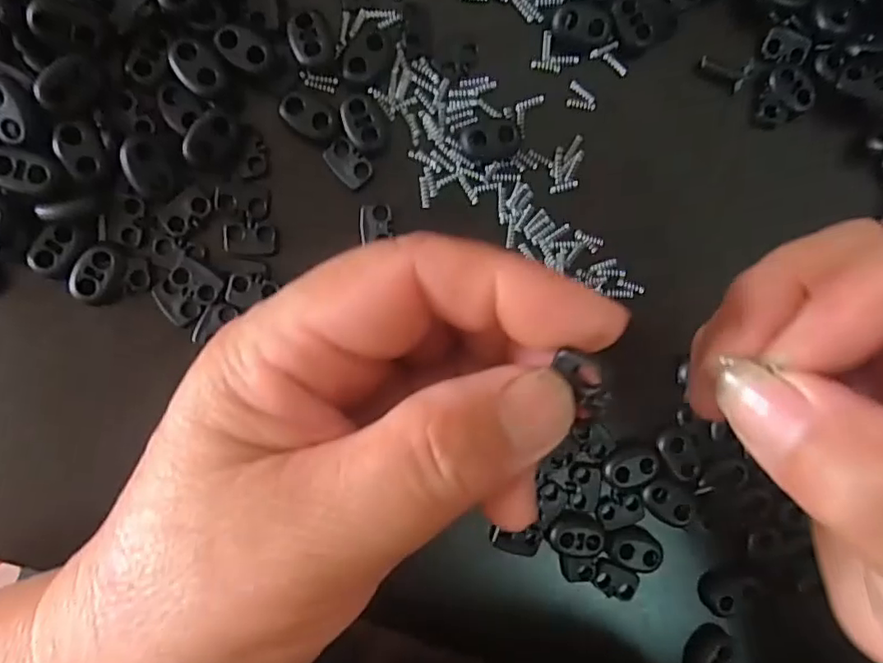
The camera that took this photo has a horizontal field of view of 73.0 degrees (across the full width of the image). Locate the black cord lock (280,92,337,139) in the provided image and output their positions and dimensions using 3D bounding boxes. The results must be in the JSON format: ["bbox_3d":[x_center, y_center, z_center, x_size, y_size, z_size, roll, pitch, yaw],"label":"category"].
[{"bbox_3d":[-0.047,-0.076,0.210,0.019,0.005,0.013,30,89,-7],"label":"black cord lock"}]

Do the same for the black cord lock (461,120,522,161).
[{"bbox_3d":[0.019,-0.069,0.218,0.022,0.009,0.012,-16,94,-6],"label":"black cord lock"}]

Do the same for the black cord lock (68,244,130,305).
[{"bbox_3d":[-0.116,-0.019,0.202,0.015,0.004,0.020,29,89,-7],"label":"black cord lock"}]

